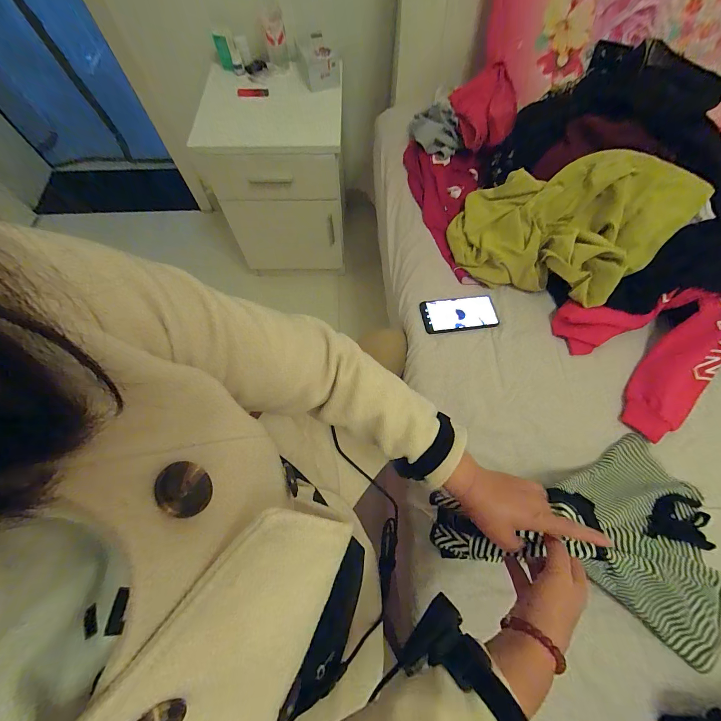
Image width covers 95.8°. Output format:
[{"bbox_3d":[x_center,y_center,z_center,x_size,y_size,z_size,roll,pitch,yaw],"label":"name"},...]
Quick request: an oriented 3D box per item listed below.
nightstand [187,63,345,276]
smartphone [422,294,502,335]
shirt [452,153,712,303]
[{"bbox_3d":[-0.239,-0.568,1.090,0.385,0.514,0.315,4,68,2],"label":"nightstand"},{"bbox_3d":[0.213,-0.101,0.703,0.162,0.014,0.079,-10,68,-4],"label":"smartphone"},{"bbox_3d":[0.420,-0.279,0.677,0.423,0.164,0.250,22,69,9],"label":"shirt"}]

